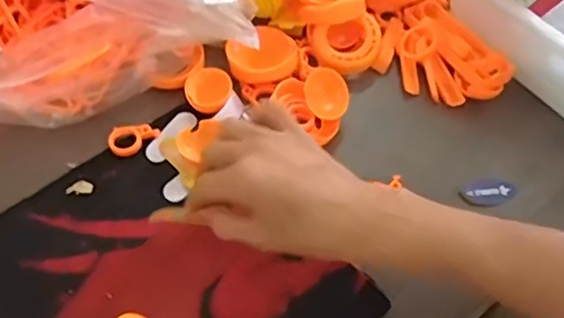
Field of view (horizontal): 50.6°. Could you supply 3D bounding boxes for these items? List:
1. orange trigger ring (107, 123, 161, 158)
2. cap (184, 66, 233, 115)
[{"bbox_3d":[-0.112,-0.015,0.452,0.038,0.007,0.023,-10,59,-11],"label":"orange trigger ring"},{"bbox_3d":[-0.058,-0.056,0.471,0.037,0.010,0.037,2,58,-3],"label":"cap"}]

